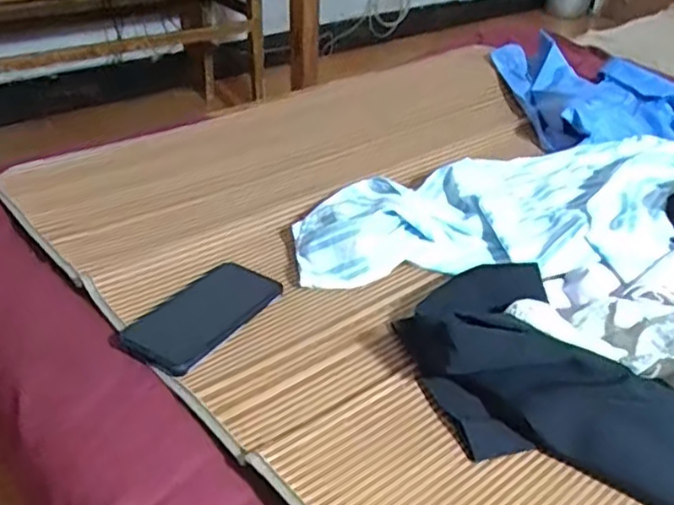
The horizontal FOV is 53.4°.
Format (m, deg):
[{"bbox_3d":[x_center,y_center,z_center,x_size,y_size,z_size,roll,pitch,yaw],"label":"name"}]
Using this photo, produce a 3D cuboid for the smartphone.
[{"bbox_3d":[-0.131,0.060,0.653,0.090,0.017,0.160,22,39,26],"label":"smartphone"}]

